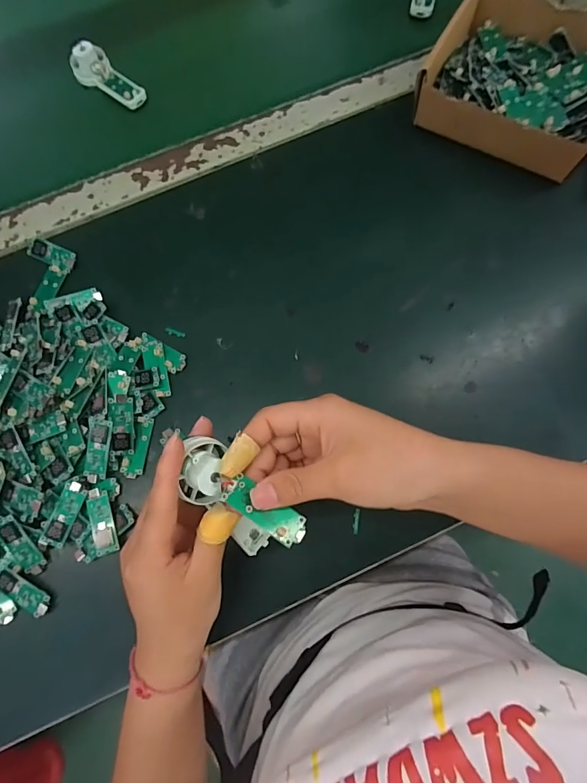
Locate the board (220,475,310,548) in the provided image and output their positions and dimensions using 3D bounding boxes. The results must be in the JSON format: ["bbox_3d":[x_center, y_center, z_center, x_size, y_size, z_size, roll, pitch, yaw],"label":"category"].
[{"bbox_3d":[-0.016,0.066,0.230,0.053,0.009,0.019,35,62,5],"label":"board"}]

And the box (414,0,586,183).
[{"bbox_3d":[0.221,-0.298,0.396,0.172,0.054,0.161,29,79,7],"label":"box"}]

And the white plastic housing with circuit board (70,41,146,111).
[{"bbox_3d":[-0.199,-0.334,0.433,0.080,0.031,0.038,44,81,10],"label":"white plastic housing with circuit board"}]

